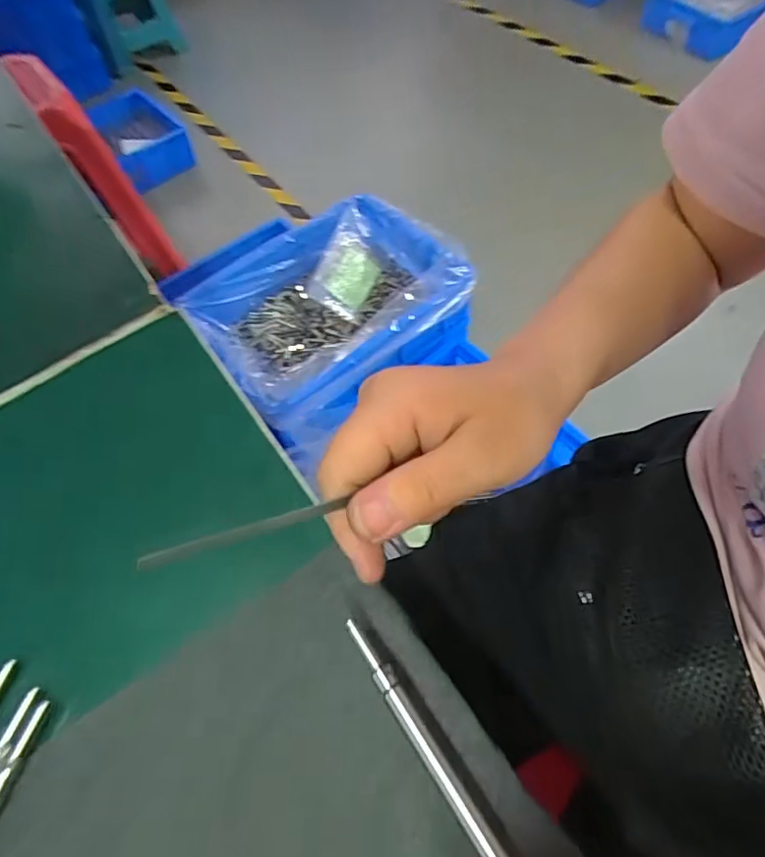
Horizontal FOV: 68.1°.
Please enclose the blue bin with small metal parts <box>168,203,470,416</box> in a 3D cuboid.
[{"bbox_3d":[-0.082,-0.206,0.964,0.405,0.122,0.303,-34,62,-14],"label":"blue bin with small metal parts"}]

